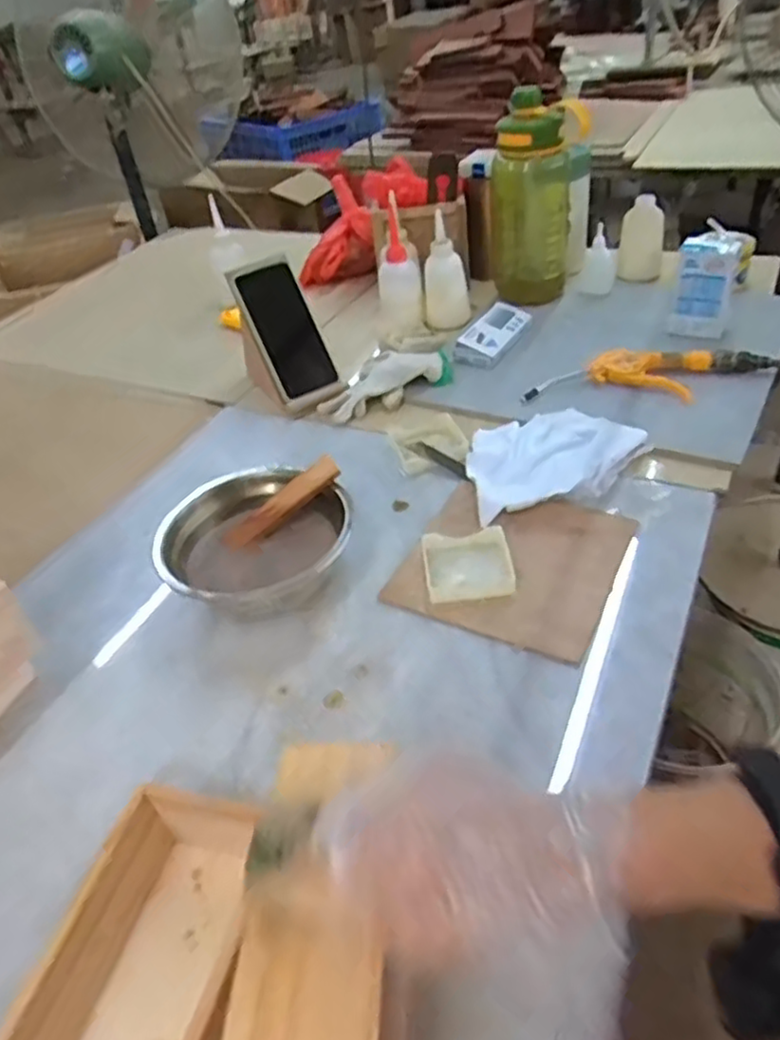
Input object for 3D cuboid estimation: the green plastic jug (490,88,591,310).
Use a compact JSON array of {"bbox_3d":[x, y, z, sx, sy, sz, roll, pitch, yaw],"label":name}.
[{"bbox_3d":[0.205,-0.441,0.974,0.131,0.254,0.126,3,42,13],"label":"green plastic jug"}]

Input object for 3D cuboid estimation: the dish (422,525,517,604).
[{"bbox_3d":[0.070,0.039,0.614,0.076,0.018,0.071,-7,40,2],"label":"dish"}]

